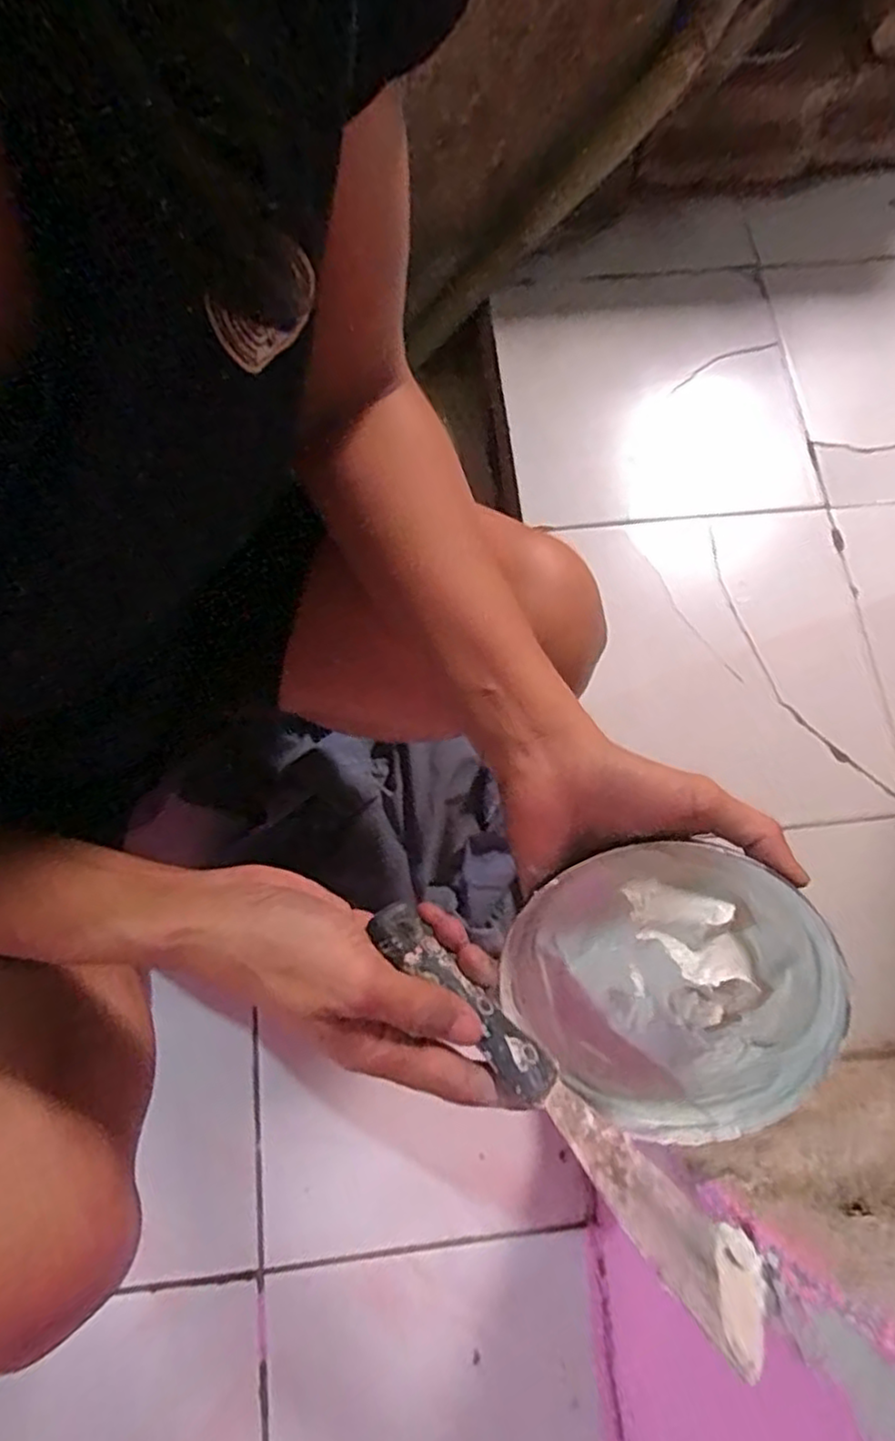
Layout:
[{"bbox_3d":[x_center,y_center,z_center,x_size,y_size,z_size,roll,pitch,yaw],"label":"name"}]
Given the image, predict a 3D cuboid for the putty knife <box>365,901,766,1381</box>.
[{"bbox_3d":[0.039,0.154,0.276,0.199,0.042,0.020,44,115,14],"label":"putty knife"}]

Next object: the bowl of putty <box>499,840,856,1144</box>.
[{"bbox_3d":[0.104,0.122,0.332,0.144,0.060,0.144,40,110,-3],"label":"bowl of putty"}]

